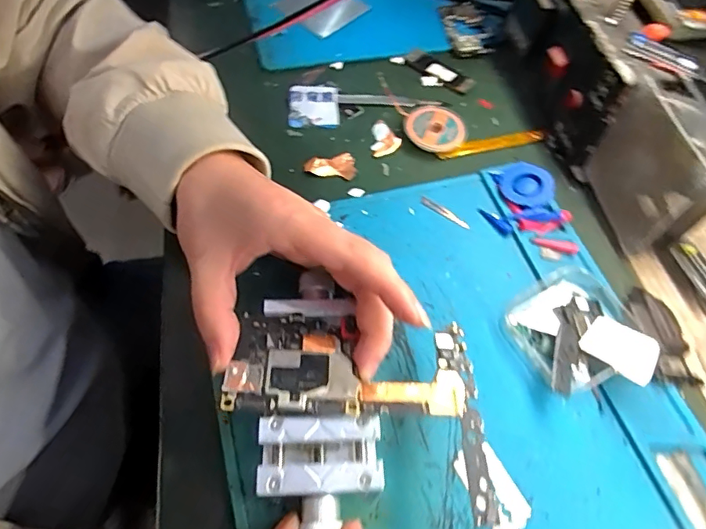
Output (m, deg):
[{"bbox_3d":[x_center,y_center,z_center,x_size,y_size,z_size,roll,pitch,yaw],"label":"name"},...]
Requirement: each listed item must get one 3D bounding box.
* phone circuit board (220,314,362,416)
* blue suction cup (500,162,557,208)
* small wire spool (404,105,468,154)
[{"bbox_3d":[-0.029,0.048,0.251,0.063,0.009,0.051,1,57,-2],"label":"phone circuit board"},{"bbox_3d":[0.122,-0.055,0.355,0.036,0.014,0.033,1,57,-1],"label":"blue suction cup"},{"bbox_3d":[0.064,-0.104,0.391,0.046,0.013,0.042,30,61,16],"label":"small wire spool"}]

